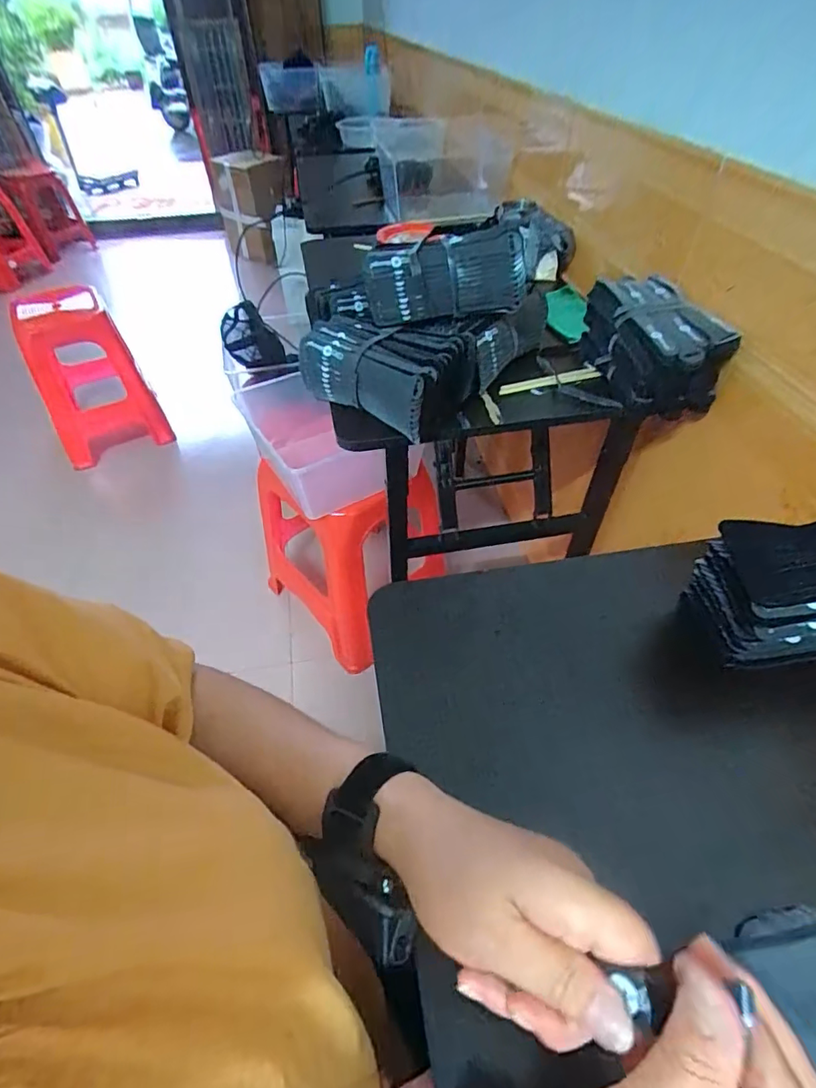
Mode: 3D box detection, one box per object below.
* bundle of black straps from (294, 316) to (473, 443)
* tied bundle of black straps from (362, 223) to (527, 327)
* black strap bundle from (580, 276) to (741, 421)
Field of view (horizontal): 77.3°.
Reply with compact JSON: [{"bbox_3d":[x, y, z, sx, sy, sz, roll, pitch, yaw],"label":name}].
[{"bbox_3d":[-0.024,-0.235,0.690,0.205,0.091,0.127,29,55,25],"label":"bundle of black straps"},{"bbox_3d":[0.047,-0.351,0.674,0.207,0.094,0.066,-3,48,-1],"label":"tied bundle of black straps"},{"bbox_3d":[0.330,-0.269,0.701,0.106,0.117,0.209,-11,49,-8],"label":"black strap bundle"}]

